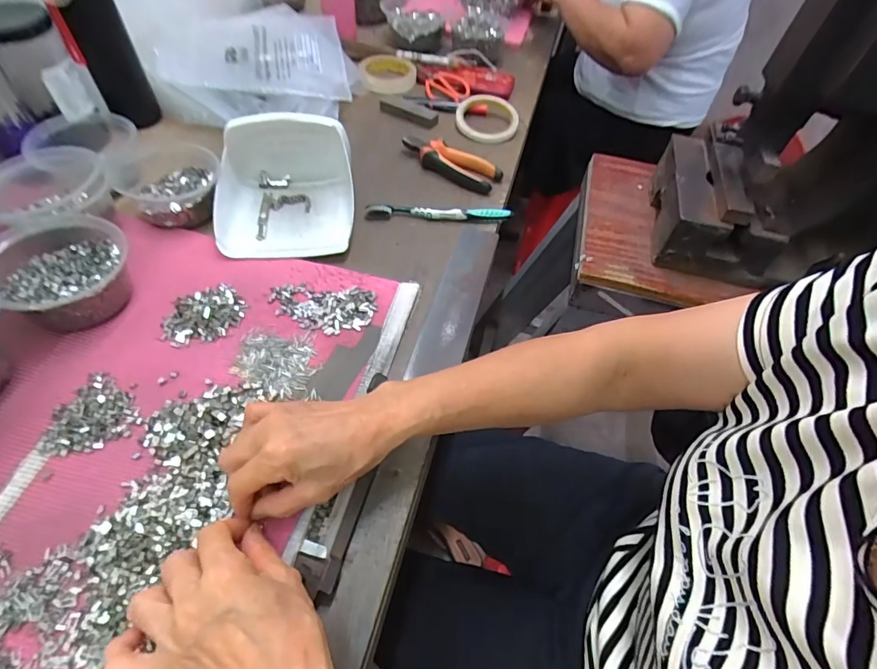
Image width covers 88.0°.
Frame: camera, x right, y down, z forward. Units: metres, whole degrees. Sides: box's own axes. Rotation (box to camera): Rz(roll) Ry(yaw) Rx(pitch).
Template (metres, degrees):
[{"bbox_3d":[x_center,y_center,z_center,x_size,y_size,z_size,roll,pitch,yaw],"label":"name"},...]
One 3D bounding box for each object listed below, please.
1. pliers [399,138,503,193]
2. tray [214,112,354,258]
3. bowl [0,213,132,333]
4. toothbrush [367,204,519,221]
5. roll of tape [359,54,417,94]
[{"bbox_3d":[0.016,-0.242,0.641,0.149,0.026,0.053,31,57,17],"label":"pliers"},{"bbox_3d":[-0.179,-0.178,0.526,0.153,0.078,0.169,-2,54,-7],"label":"tray"},{"bbox_3d":[-0.355,-0.062,0.433,0.118,0.063,0.111,37,59,20],"label":"bowl"},{"bbox_3d":[0.002,-0.155,0.581,0.185,0.021,0.015,-1,54,-6],"label":"toothbrush"},{"bbox_3d":[-0.088,-0.454,0.791,0.095,0.017,0.108,2,54,-4],"label":"roll of tape"}]

